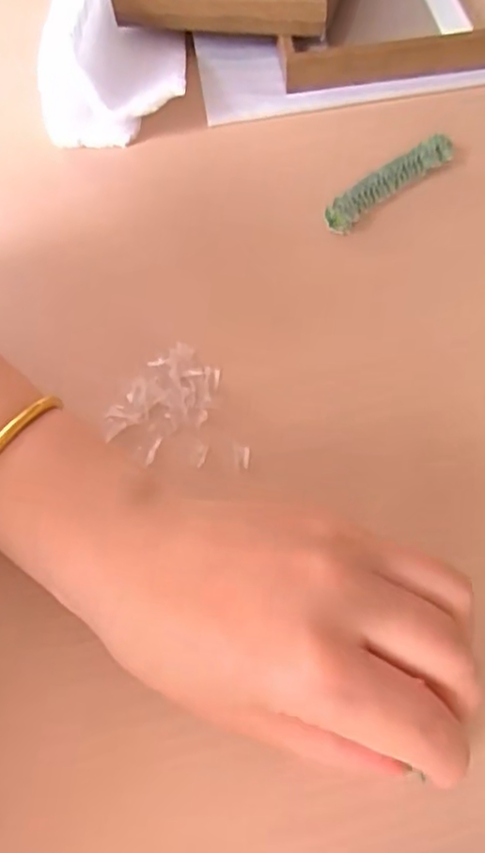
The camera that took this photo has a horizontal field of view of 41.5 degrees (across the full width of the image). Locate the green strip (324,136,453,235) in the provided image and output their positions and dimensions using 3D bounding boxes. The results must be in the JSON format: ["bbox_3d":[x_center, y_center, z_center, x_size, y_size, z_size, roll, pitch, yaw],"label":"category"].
[{"bbox_3d":[0.082,-0.135,0.357,0.087,0.017,0.013,-35,63,-16],"label":"green strip"}]

